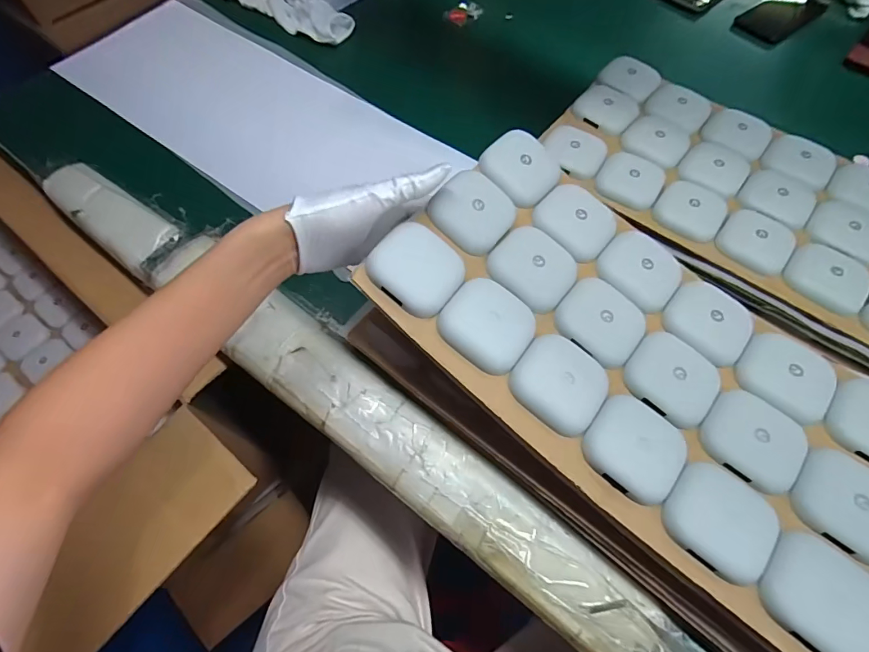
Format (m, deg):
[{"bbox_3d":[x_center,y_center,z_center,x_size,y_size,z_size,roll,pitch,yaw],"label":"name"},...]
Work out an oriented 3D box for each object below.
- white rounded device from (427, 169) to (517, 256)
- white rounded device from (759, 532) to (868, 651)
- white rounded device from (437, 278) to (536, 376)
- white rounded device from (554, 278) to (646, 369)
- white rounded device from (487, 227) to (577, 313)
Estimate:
[{"bbox_3d":[0.031,-0.092,0.370,0.061,0.023,0.061,36,78,-5],"label":"white rounded device"},{"bbox_3d":[0.246,0.170,0.280,0.063,0.014,0.066,-42,71,-18],"label":"white rounded device"},{"bbox_3d":[0.041,-0.001,0.339,0.066,0.020,0.062,34,65,14],"label":"white rounded device"},{"bbox_3d":[0.132,-0.005,0.352,0.064,0.016,0.056,36,70,16],"label":"white rounded device"},{"bbox_3d":[0.080,-0.048,0.360,0.065,0.018,0.062,32,69,14],"label":"white rounded device"}]

